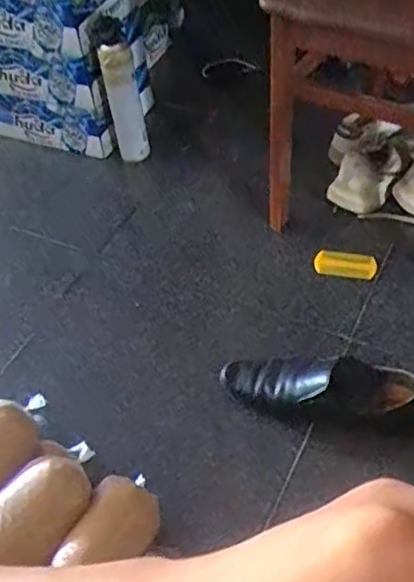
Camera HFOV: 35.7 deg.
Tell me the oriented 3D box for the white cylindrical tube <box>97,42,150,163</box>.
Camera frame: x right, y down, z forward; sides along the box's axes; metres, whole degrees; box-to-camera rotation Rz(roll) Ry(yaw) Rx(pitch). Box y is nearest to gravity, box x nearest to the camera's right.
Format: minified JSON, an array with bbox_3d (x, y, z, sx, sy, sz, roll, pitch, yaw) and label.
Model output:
[{"bbox_3d":[-0.173,-0.387,1.378,0.064,0.258,0.064,-3,48,4],"label":"white cylindrical tube"}]

